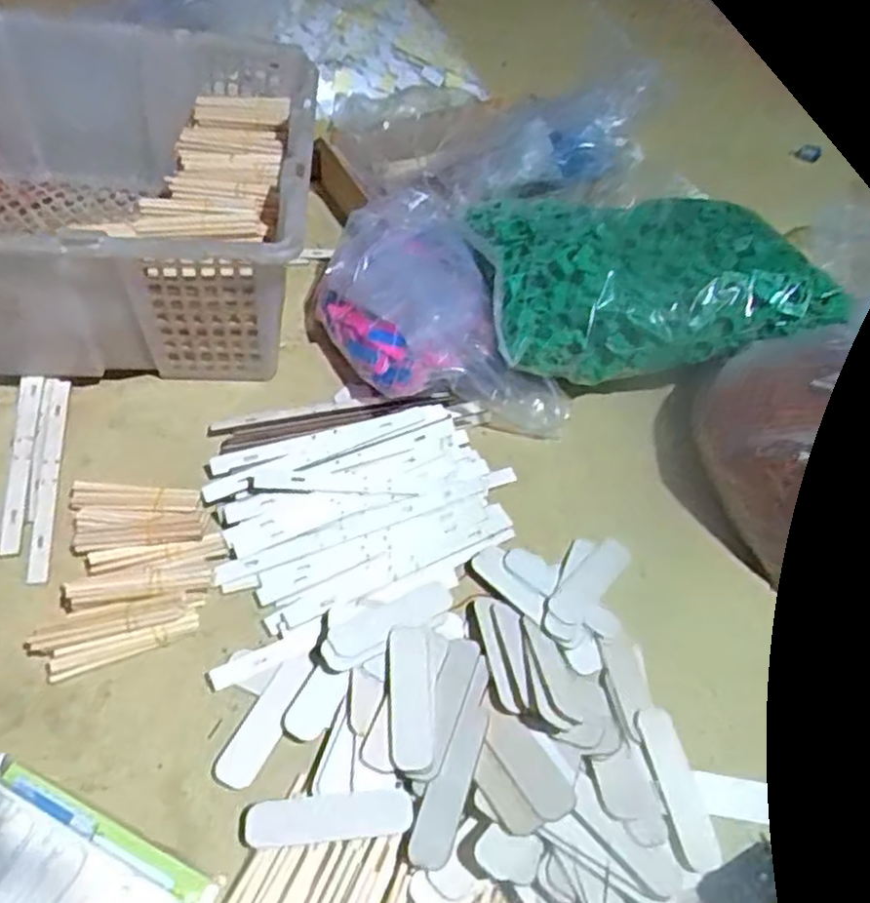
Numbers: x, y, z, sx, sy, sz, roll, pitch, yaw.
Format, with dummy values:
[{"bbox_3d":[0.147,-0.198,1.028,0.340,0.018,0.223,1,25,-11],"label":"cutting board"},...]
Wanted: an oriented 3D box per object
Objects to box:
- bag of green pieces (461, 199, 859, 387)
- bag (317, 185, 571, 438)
[{"bbox_3d":[0.195,-0.173,0.725,0.304,0.093,0.226,-2,54,-7],"label":"bag of green pieces"},{"bbox_3d":[0.001,-0.118,0.695,0.167,0.087,0.249,-27,61,-22],"label":"bag"}]

